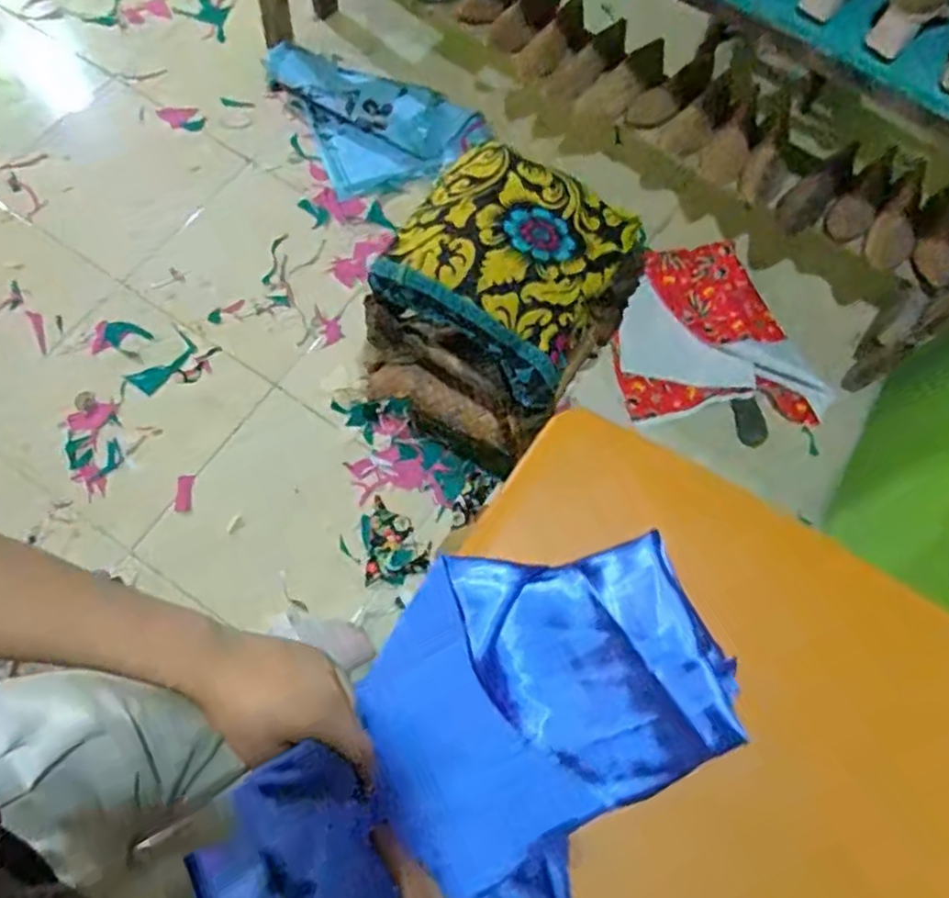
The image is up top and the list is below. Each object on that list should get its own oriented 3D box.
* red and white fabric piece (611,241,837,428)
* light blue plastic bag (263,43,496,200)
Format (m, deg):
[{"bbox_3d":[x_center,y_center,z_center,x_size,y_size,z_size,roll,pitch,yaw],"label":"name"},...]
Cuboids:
[{"bbox_3d":[0.490,-0.240,1.422,0.402,0.065,0.387,-1,71,-5],"label":"red and white fabric piece"},{"bbox_3d":[-0.217,-0.790,1.539,0.372,0.049,0.435,-28,75,-14],"label":"light blue plastic bag"}]

